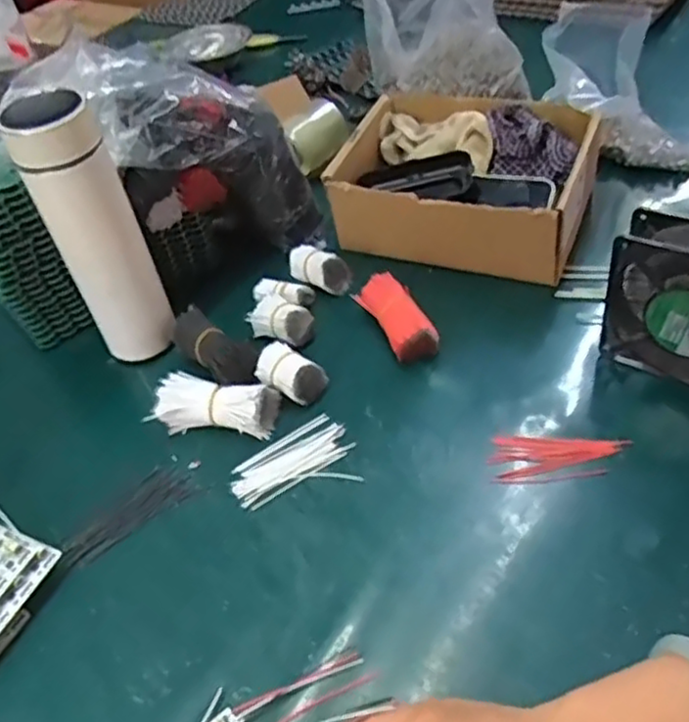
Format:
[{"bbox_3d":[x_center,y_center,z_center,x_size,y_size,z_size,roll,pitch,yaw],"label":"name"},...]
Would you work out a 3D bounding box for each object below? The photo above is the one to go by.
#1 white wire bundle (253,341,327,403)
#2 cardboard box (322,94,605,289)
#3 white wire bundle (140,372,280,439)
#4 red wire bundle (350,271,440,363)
[{"bbox_3d":[-0.045,0.011,0.572,0.057,0.026,0.032,24,52,28],"label":"white wire bundle"},{"bbox_3d":[0.113,-0.173,0.671,0.222,0.082,0.174,14,48,21],"label":"cardboard box"},{"bbox_3d":[-0.103,0.034,0.557,0.097,0.032,0.038,3,45,10],"label":"white wire bundle"},{"bbox_3d":[0.047,-0.039,0.602,0.043,0.026,0.090,-23,47,-15],"label":"red wire bundle"}]

